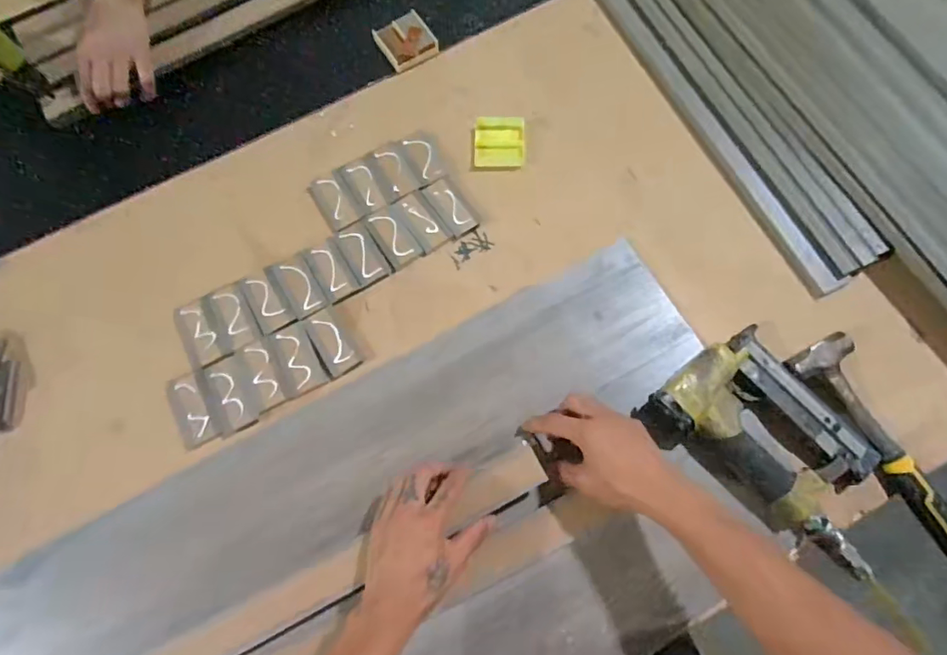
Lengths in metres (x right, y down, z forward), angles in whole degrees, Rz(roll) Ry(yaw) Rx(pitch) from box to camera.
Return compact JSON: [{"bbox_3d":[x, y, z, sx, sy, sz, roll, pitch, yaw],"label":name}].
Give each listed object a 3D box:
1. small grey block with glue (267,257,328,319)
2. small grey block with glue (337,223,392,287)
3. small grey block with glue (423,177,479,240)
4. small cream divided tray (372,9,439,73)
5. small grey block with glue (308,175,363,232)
[{"bbox_3d":[-0.207,-0.047,0.591,0.041,0.008,0.080,-35,75,-9],"label":"small grey block with glue"},{"bbox_3d":[-0.133,-0.090,0.600,0.038,0.004,0.078,-27,74,-7],"label":"small grey block with glue"},{"bbox_3d":[-0.028,-0.148,0.615,0.037,0.005,0.079,-32,75,-8],"label":"small grey block with glue"},{"bbox_3d":[-0.094,-0.396,0.691,0.067,0.018,0.086,-29,75,-7],"label":"small cream divided tray"},{"bbox_3d":[-0.174,-0.157,0.628,0.037,0.009,0.081,-33,75,-8],"label":"small grey block with glue"}]

